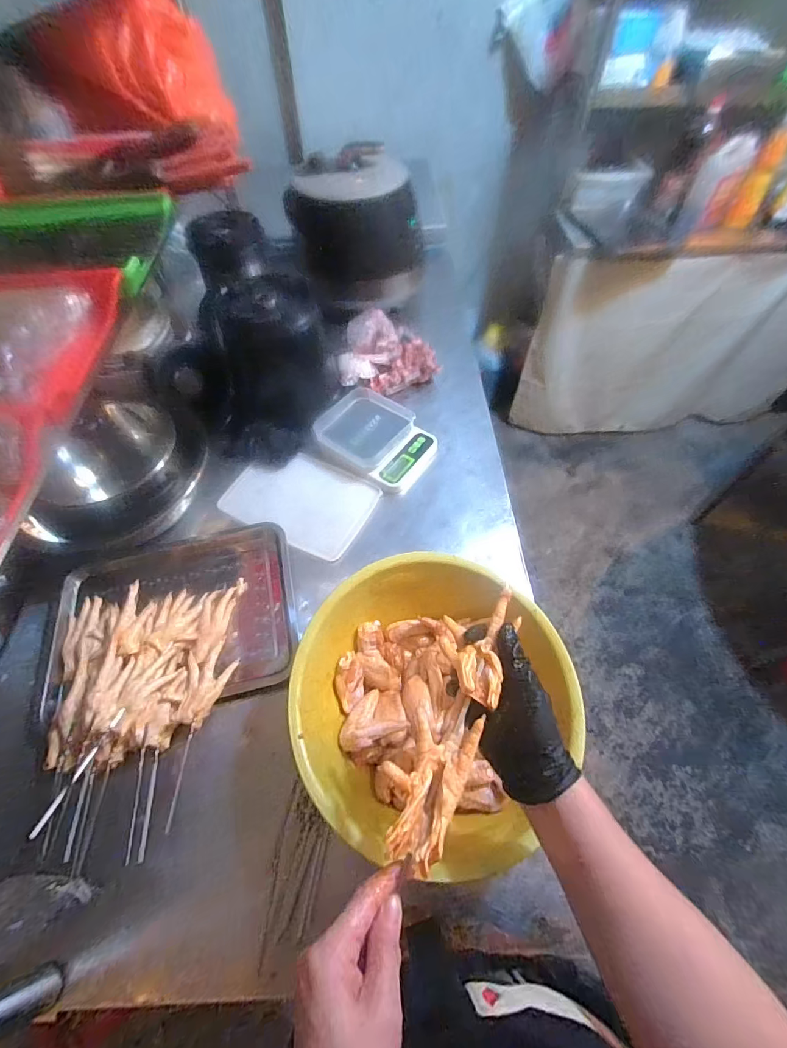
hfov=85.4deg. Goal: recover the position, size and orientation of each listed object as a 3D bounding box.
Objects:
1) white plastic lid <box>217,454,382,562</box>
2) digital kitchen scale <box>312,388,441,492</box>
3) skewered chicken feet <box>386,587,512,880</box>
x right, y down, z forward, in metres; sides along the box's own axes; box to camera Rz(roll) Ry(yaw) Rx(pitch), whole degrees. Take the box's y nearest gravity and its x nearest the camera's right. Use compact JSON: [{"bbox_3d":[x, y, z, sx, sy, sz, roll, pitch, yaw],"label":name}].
[{"bbox_3d":[-0.164,-0.048,0.734,0.242,0.011,0.161,24,60,15],"label":"white plastic lid"},{"bbox_3d":[-0.029,-0.163,0.798,0.213,0.042,0.174,32,62,19],"label":"digital kitchen scale"},{"bbox_3d":[0.050,0.149,0.348,0.053,0.027,0.211,20,61,13],"label":"skewered chicken feet"}]

